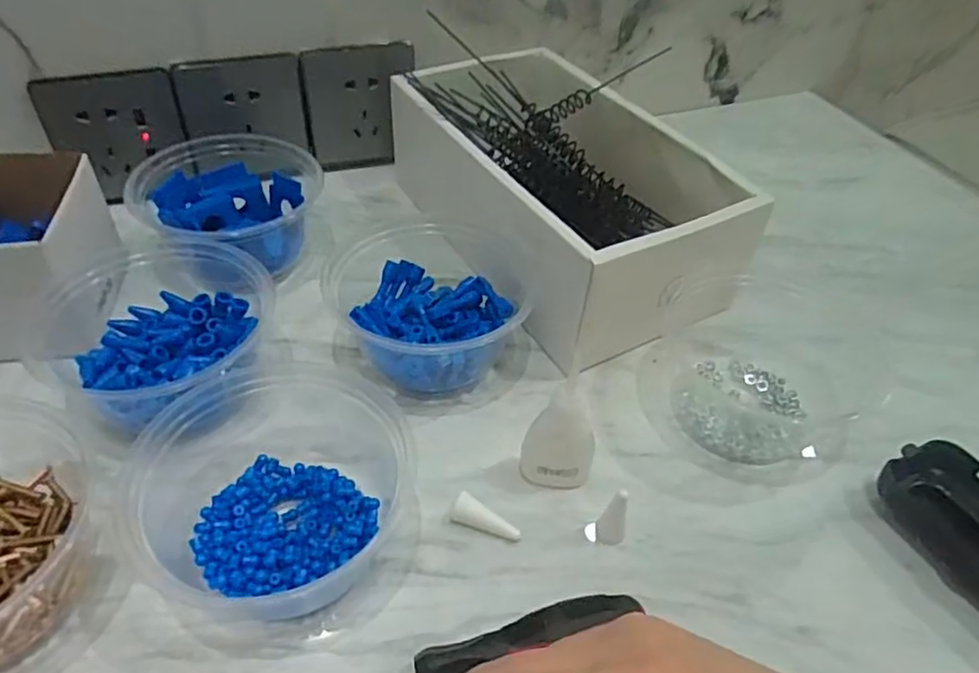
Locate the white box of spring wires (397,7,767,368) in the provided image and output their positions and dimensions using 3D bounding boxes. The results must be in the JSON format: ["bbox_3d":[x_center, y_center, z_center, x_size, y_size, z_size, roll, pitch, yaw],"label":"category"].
[{"bbox_3d":[0.047,-0.101,0.464,0.143,0.089,0.241,-19,49,-22],"label":"white box of spring wires"}]

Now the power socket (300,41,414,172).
[{"bbox_3d":[-0.101,-0.173,0.512,0.073,0.092,0.008,-12,41,-15],"label":"power socket"}]

